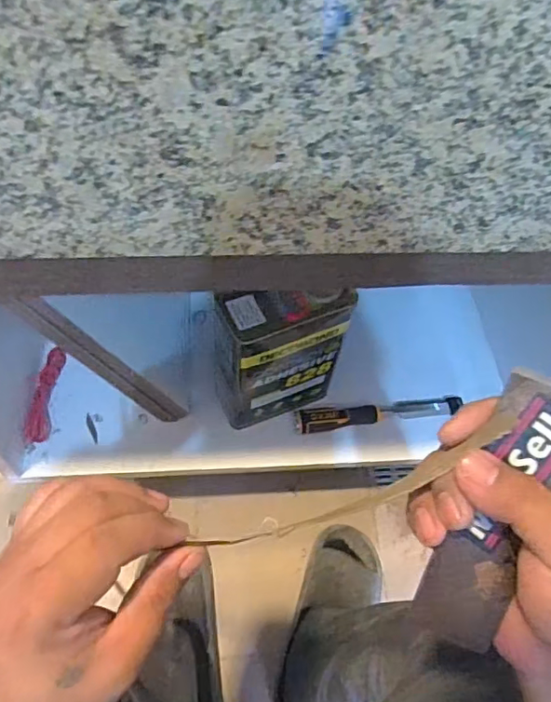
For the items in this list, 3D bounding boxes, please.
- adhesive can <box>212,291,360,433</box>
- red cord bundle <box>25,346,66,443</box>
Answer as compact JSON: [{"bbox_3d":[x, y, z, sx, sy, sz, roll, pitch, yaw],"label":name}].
[{"bbox_3d":[0.006,-0.004,0.767,0.166,0.223,0.091,-17,60,-15],"label":"adhesive can"},{"bbox_3d":[-0.348,0.062,0.841,0.029,0.034,0.151,4,57,-2],"label":"red cord bundle"}]

